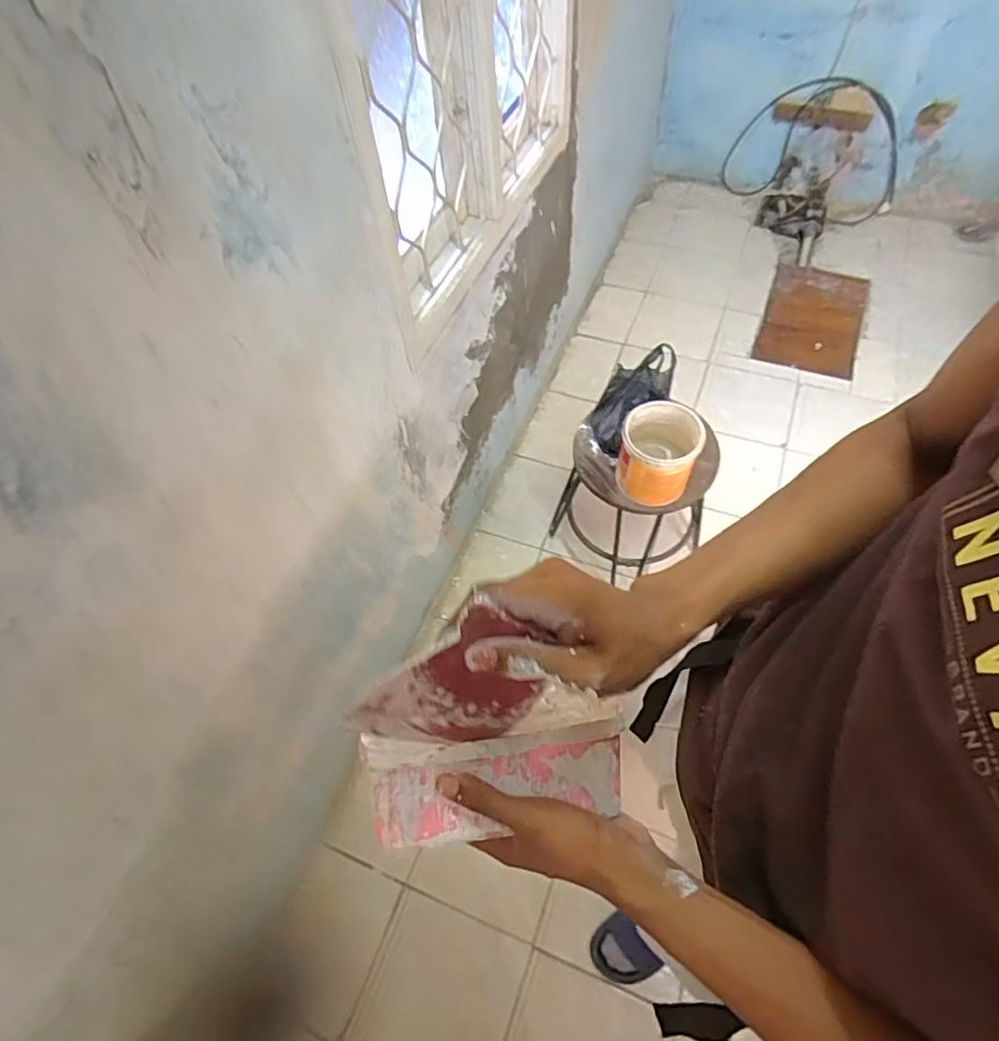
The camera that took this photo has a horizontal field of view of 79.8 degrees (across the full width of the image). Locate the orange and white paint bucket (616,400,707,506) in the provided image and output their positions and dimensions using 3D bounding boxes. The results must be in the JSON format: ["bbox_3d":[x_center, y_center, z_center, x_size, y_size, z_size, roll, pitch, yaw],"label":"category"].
[{"bbox_3d":[0.323,-0.134,1.221,0.148,0.160,0.144,-2,57,3],"label":"orange and white paint bucket"}]

